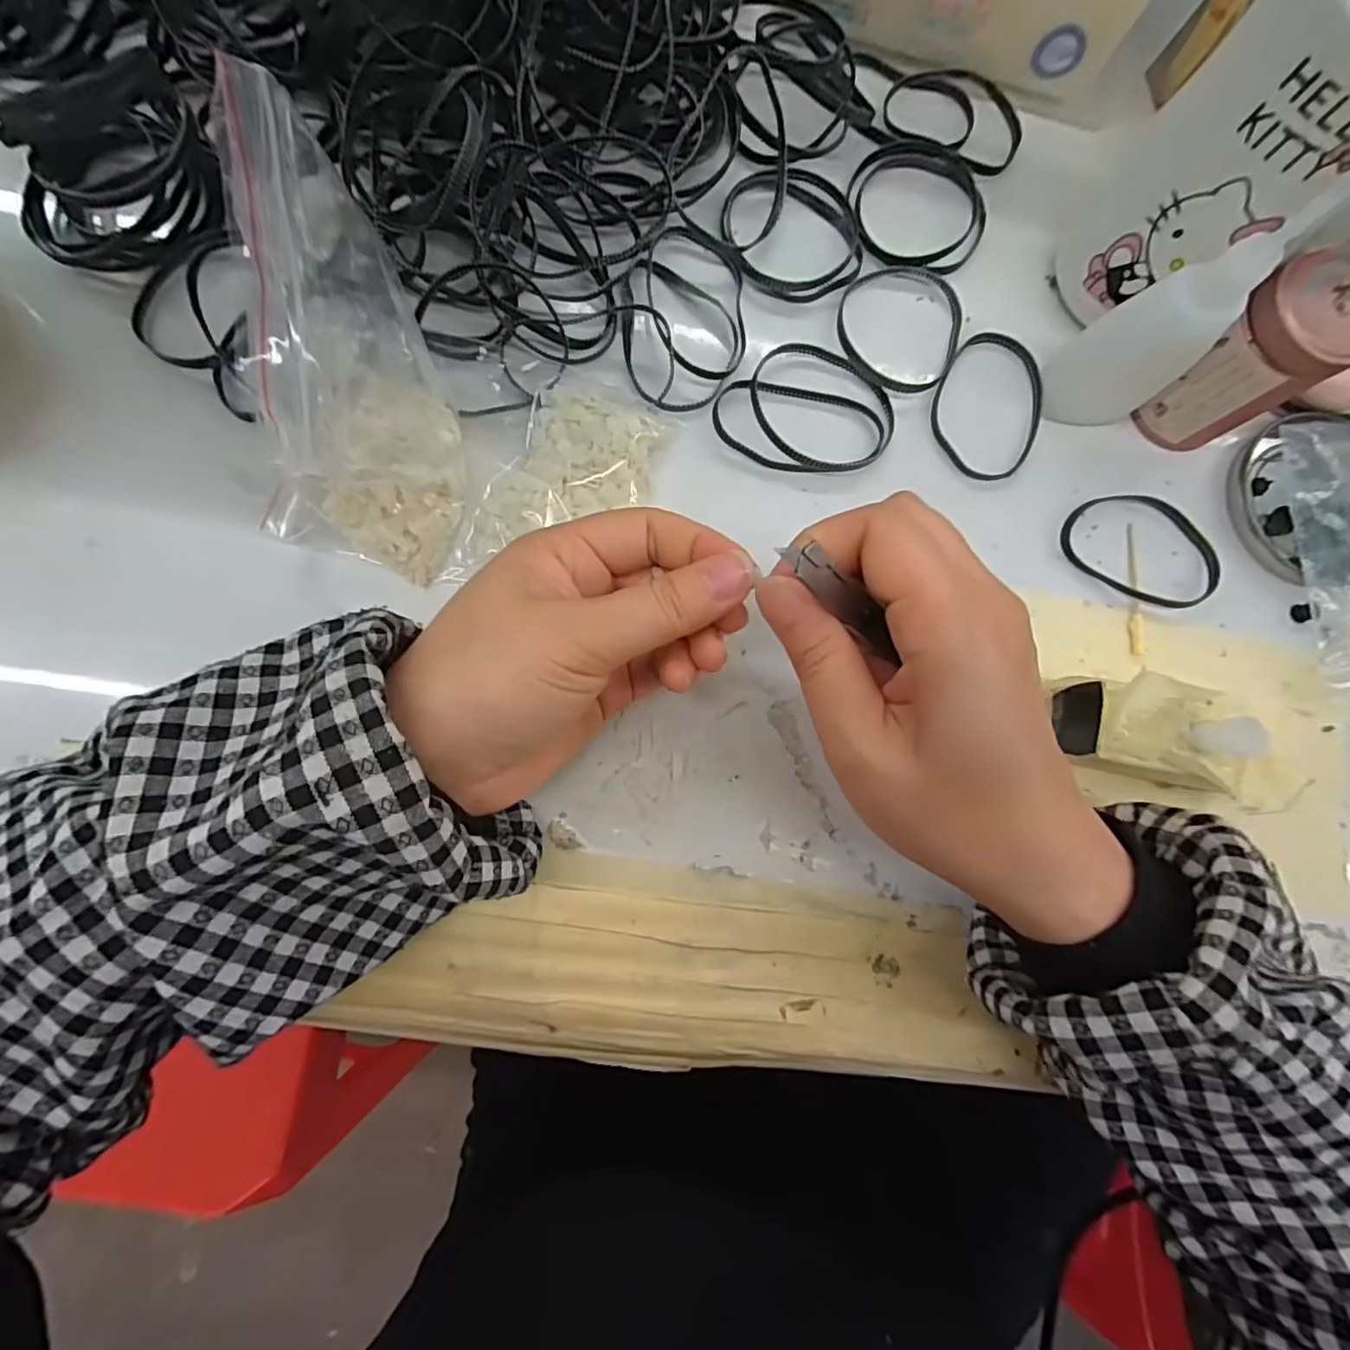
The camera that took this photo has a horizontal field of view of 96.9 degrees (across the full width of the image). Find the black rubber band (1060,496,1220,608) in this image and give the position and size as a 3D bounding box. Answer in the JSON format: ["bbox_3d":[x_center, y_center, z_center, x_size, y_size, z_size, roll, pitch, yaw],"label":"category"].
[{"bbox_3d":[0.205,-0.057,0.263,0.071,0.007,0.047,16,81,-3],"label":"black rubber band"}]

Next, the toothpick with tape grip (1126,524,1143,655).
[{"bbox_3d":[0.202,-0.038,0.262,0.007,0.004,0.059,3,83,-5],"label":"toothpick with tape grip"}]

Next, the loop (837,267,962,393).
[{"bbox_3d":[0.100,-0.155,0.266,0.057,0.007,0.060,1,82,-5],"label":"loop"}]

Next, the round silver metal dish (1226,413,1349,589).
[{"bbox_3d":[0.293,-0.079,0.267,0.078,0.015,0.077,1,82,-5],"label":"round silver metal dish"}]

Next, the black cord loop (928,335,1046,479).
[{"bbox_3d":[0.139,-0.119,0.265,0.049,0.006,0.066,5,82,-5],"label":"black cord loop"}]

